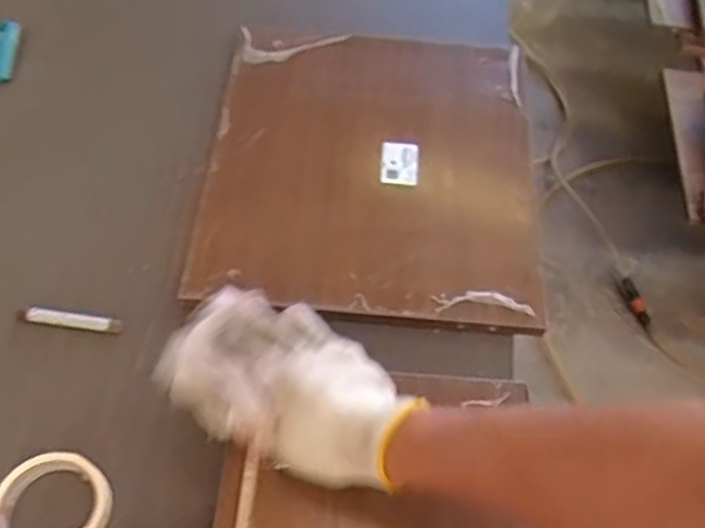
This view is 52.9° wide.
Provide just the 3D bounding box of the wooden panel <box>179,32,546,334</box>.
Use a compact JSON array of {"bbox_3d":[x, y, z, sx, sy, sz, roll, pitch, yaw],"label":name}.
[{"bbox_3d":[0.024,-0.117,0.807,0.363,0.030,0.394,6,58,-1],"label":"wooden panel"}]

